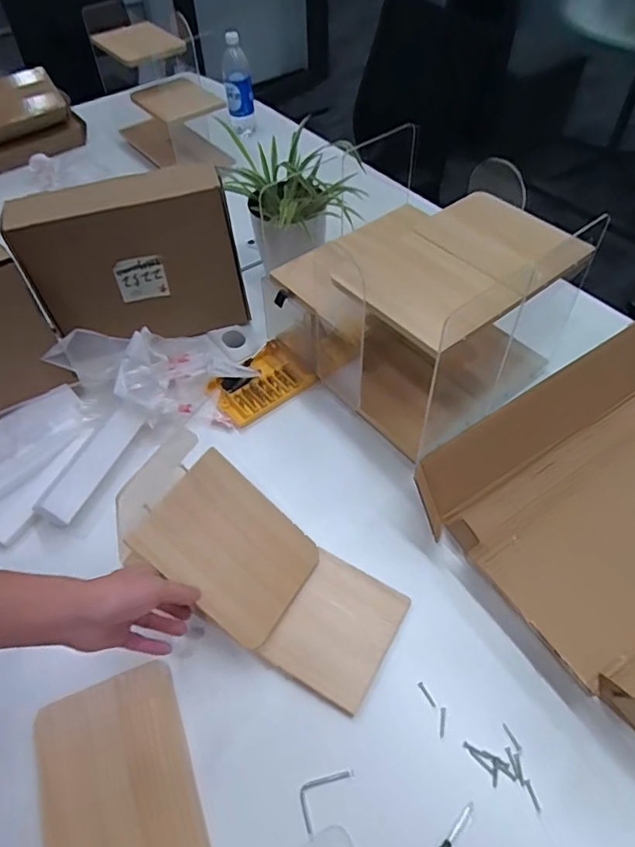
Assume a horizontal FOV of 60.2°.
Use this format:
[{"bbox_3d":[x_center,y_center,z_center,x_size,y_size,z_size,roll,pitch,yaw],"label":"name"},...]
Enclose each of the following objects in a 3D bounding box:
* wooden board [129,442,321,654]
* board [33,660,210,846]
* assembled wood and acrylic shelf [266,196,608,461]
[{"bbox_3d":[-0.104,0.152,0.672,0.201,0.008,0.148,44,63,-8],"label":"wooden board"},{"bbox_3d":[-0.222,0.393,0.605,0.159,0.016,0.202,-17,62,-13],"label":"board"},{"bbox_3d":[0.147,-0.188,0.853,0.300,0.316,0.368,-37,61,-24],"label":"assembled wood and acrylic shelf"}]

